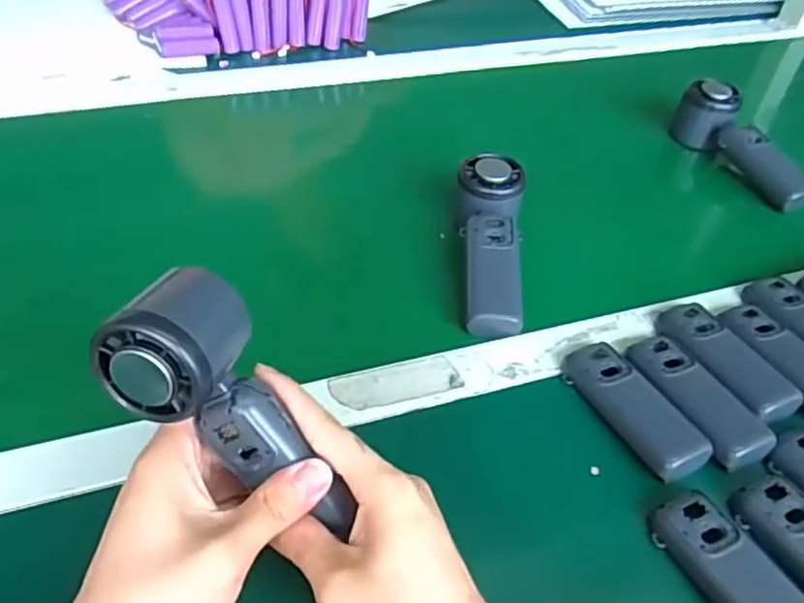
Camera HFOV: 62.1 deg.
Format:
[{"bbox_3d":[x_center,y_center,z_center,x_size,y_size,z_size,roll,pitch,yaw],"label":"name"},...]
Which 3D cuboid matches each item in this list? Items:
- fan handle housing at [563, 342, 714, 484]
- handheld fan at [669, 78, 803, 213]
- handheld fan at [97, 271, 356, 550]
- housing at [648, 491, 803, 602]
[{"bbox_3d":[0.151,0.068,0.437,0.037,0.016,0.108,-18,50,-22],"label":"fan handle housing"},{"bbox_3d":[0.335,-0.153,0.653,0.040,0.058,0.164,-14,49,-18],"label":"handheld fan"},{"bbox_3d":[-0.073,0.050,0.317,0.049,0.143,0.063,-14,29,43],"label":"handheld fan"},{"bbox_3d":[0.182,0.150,0.360,0.037,0.017,0.104,-18,50,-22],"label":"housing"}]

